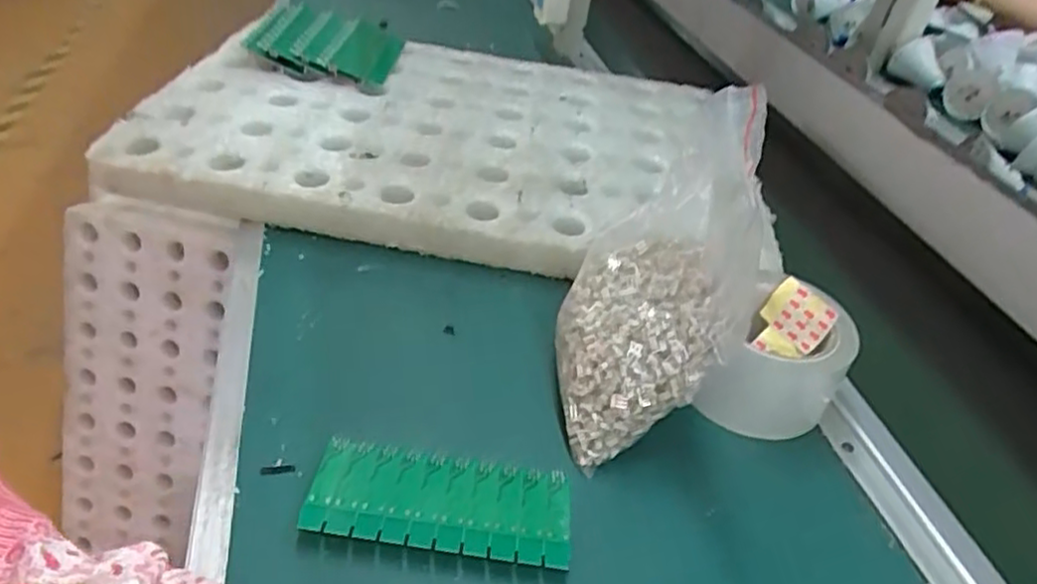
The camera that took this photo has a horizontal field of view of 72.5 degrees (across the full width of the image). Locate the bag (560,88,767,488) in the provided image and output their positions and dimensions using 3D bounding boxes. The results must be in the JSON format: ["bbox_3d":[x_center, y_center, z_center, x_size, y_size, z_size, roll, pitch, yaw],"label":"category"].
[{"bbox_3d":[0.087,-0.006,0.424,0.106,0.235,0.080,26,-3,24],"label":"bag"}]

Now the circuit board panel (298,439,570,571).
[{"bbox_3d":[-0.040,0.111,0.380,0.135,0.018,0.059,9,38,-1],"label":"circuit board panel"}]

